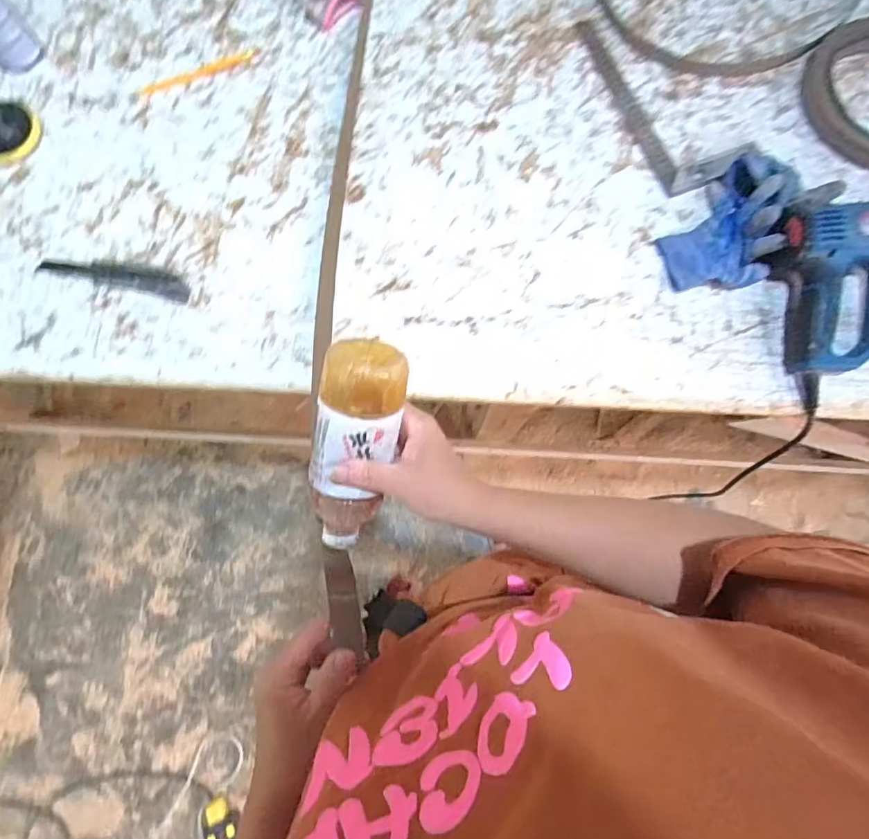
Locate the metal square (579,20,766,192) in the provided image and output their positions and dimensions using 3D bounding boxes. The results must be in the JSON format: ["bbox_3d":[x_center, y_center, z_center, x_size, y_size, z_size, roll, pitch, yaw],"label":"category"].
[{"bbox_3d":[0.300,-0.428,0.675,0.122,0.011,0.290,-19,77,-4],"label":"metal square"}]

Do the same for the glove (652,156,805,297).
[{"bbox_3d":[0.348,-0.219,0.602,0.116,0.054,0.174,44,81,10],"label":"glove"}]

